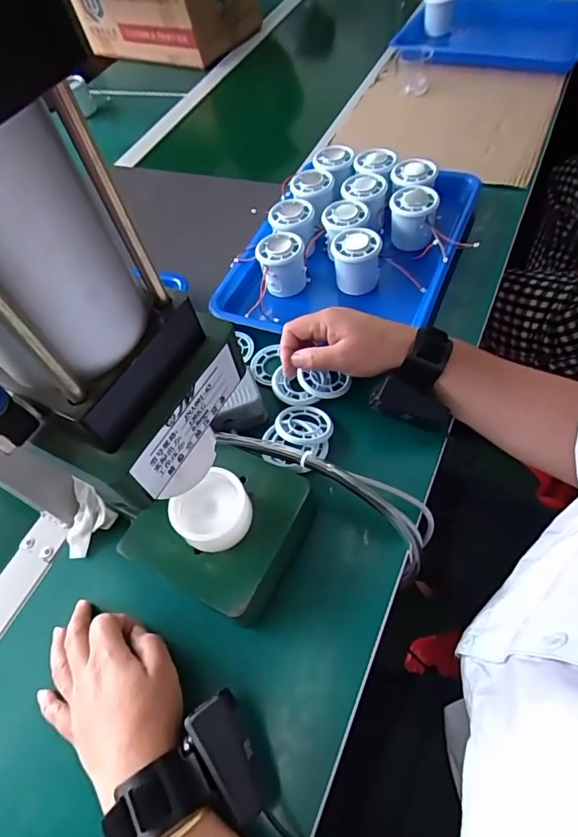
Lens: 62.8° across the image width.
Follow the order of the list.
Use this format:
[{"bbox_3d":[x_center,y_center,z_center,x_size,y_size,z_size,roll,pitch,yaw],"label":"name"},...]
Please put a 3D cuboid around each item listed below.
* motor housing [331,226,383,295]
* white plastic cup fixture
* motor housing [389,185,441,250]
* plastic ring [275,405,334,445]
[{"bbox_3d":[0.079,-0.184,0.557,0.055,0.055,0.059,0,56,10],"label":"motor housing"},{"bbox_3d":[-0.060,0.076,0.381,0.056,0.028,0.060,-5,56,7],"label":"white plastic cup fixture"},{"bbox_3d":[0.153,-0.249,0.585,0.055,0.053,0.059,0,57,10],"label":"motor housing"},{"bbox_3d":[0.015,0.006,0.465,0.054,0.005,0.051,1,43,-1],"label":"plastic ring"}]

